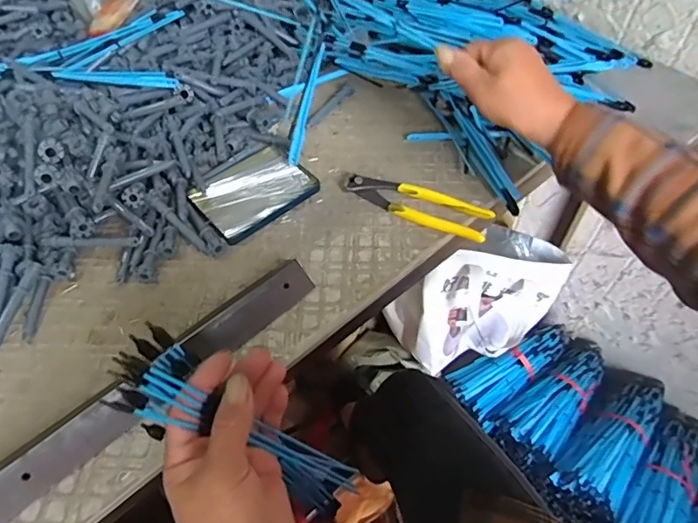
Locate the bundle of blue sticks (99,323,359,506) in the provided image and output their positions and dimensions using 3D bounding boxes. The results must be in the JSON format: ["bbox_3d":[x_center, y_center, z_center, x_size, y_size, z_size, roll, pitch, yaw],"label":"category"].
[{"bbox_3d":[-0.065,0.125,0.346,0.022,0.230,0.049,-9,47,37],"label":"bundle of blue sticks"}]

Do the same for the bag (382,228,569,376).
[{"bbox_3d":[0.245,0.094,0.951,0.260,0.289,0.196,-22,56,-14],"label":"bag"}]

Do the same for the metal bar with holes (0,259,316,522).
[{"bbox_3d":[-0.162,0.099,0.435,0.314,0.033,0.032,-37,62,-22],"label":"metal bar with holes"}]

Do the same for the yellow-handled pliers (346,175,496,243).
[{"bbox_3d":[0.075,-0.063,0.554,0.163,0.017,0.042,23,58,16],"label":"yellow-handled pliers"}]

